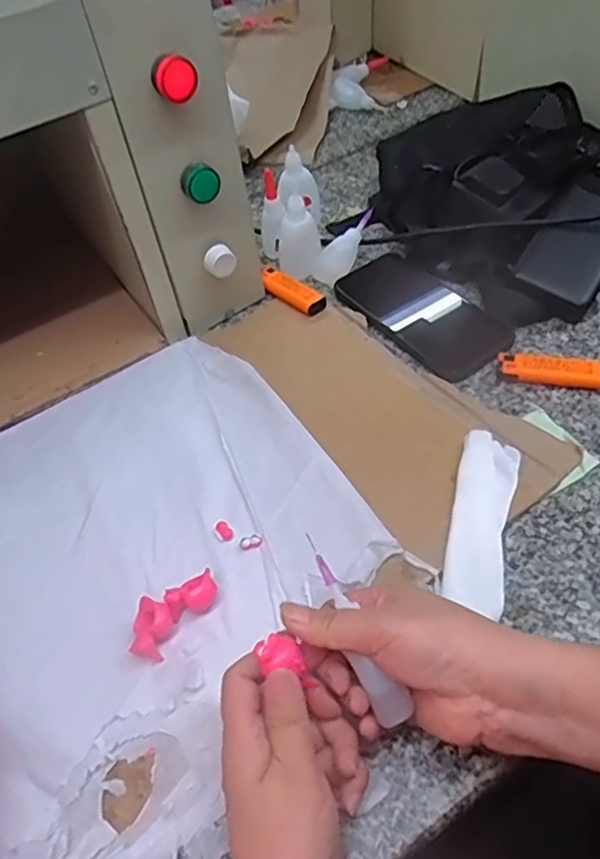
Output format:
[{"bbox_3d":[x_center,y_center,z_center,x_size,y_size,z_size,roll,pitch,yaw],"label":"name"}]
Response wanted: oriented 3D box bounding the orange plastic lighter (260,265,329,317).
[{"bbox_3d":[-0.010,-0.136,0.605,0.025,0.008,0.084,-37,57,-23],"label":"orange plastic lighter"}]

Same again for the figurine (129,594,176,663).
[{"bbox_3d":[-0.091,0.123,0.389,0.026,0.018,0.032,20,55,21],"label":"figurine"}]

